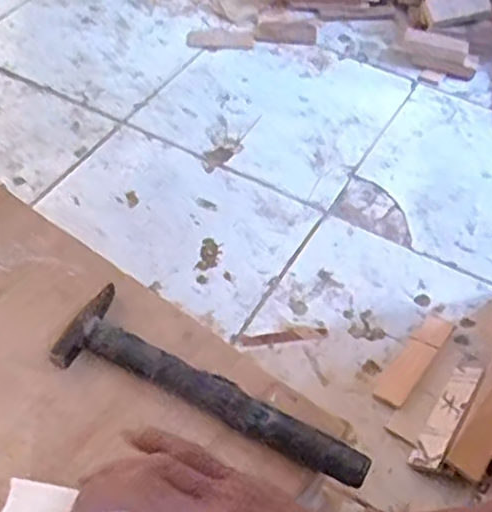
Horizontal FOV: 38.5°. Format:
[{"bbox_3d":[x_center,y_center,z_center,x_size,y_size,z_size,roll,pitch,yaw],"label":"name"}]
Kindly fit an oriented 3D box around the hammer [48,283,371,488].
[{"bbox_3d":[-0.030,0.105,0.522,0.248,0.025,0.065,29,54,16],"label":"hammer"}]

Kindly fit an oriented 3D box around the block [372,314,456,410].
[{"bbox_3d":[0.174,0.105,0.729,0.032,0.005,0.130,31,55,20],"label":"block"}]

